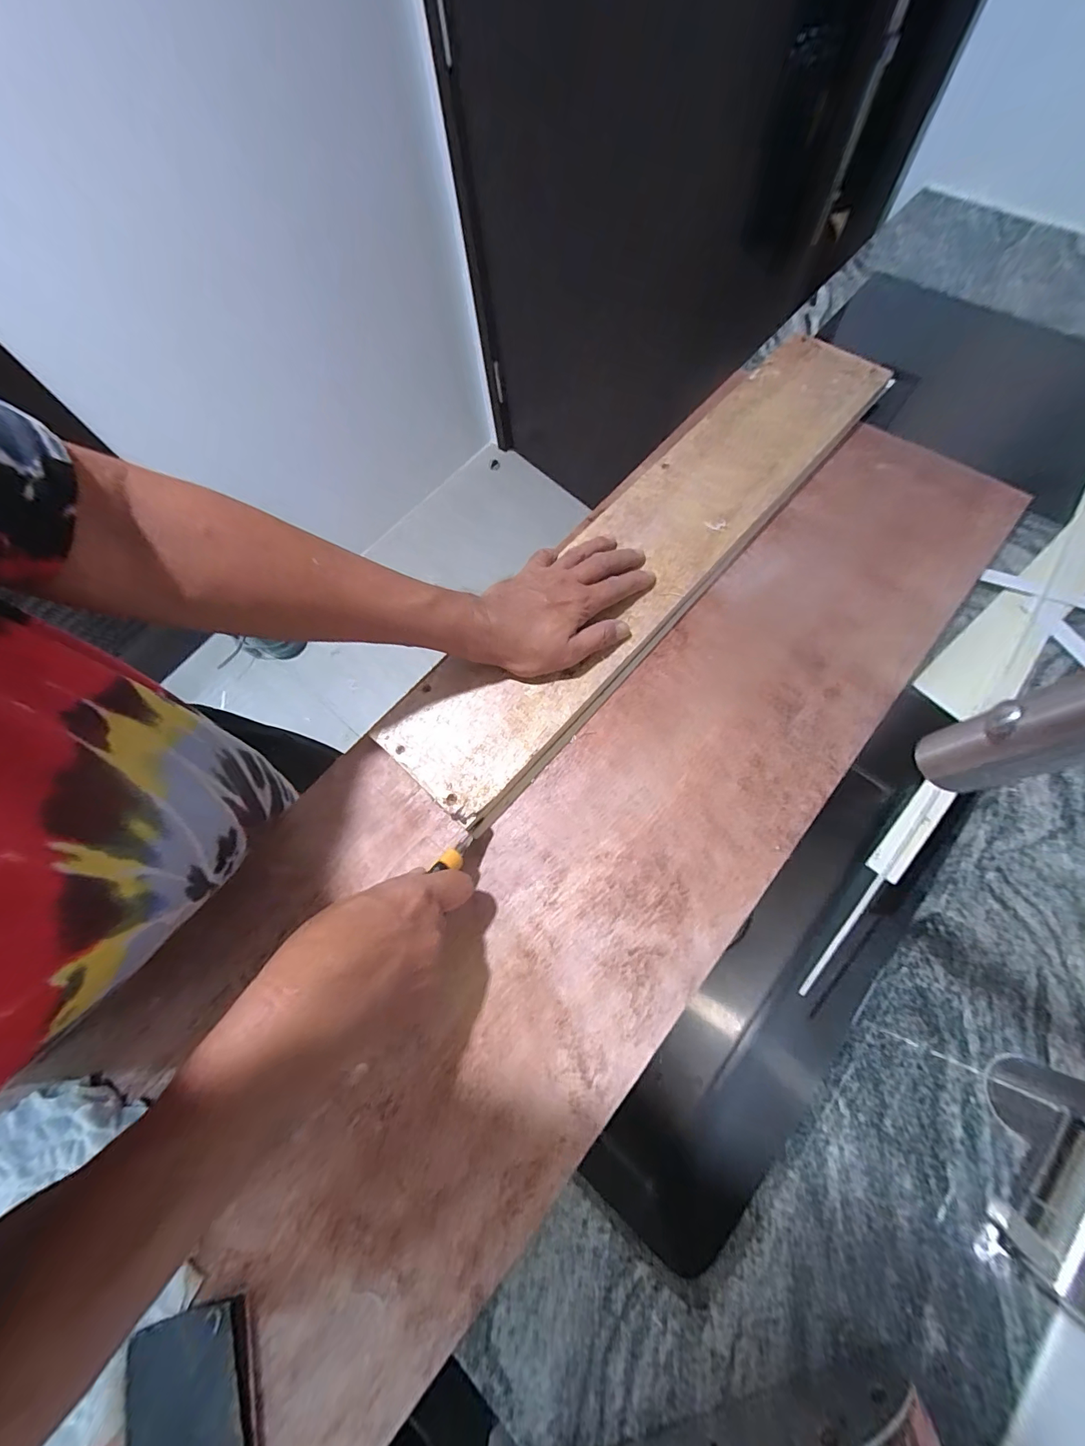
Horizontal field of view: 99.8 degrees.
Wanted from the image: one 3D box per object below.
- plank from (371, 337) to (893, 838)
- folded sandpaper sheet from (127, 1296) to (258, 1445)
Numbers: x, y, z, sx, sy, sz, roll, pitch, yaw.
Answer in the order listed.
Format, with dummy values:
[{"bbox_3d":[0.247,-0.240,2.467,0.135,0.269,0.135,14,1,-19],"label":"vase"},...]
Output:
[{"bbox_3d":[0.114,-0.177,0.439,0.139,0.020,0.630,38,76,11],"label":"plank"},{"bbox_3d":[-0.197,0.399,0.257,0.073,0.010,0.099,-16,73,-5],"label":"folded sandpaper sheet"}]

